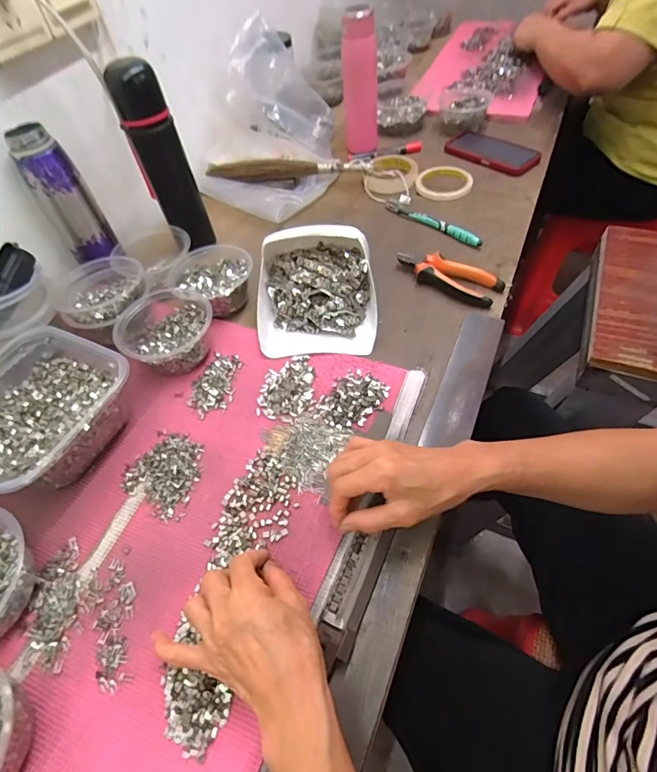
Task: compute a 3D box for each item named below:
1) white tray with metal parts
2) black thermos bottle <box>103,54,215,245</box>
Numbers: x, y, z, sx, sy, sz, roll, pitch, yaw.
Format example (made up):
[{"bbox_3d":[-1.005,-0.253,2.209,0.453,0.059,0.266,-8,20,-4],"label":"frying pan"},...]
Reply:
[{"bbox_3d":[-0.018,-0.134,0.554,0.156,0.079,0.170,-4,54,4],"label":"white tray with metal parts"},{"bbox_3d":[-0.230,-0.311,0.604,0.067,0.253,0.068,-37,54,-19],"label":"black thermos bottle"}]

